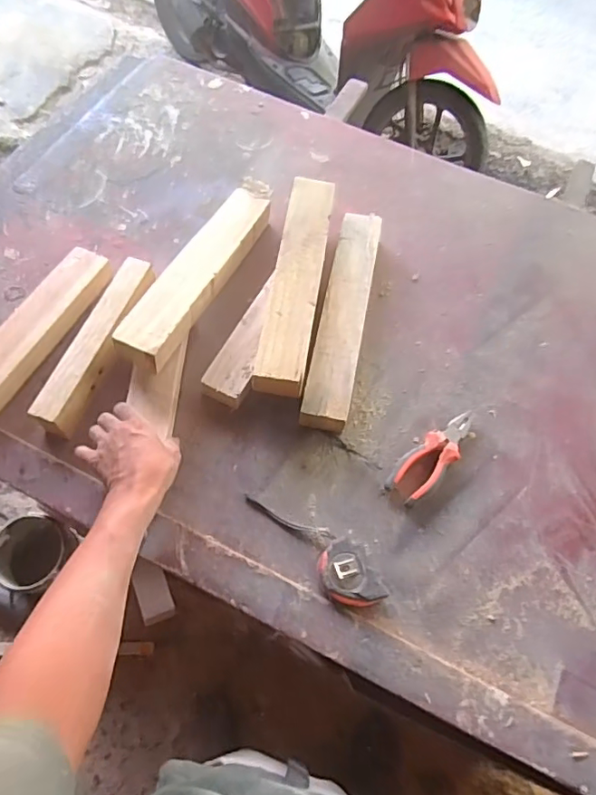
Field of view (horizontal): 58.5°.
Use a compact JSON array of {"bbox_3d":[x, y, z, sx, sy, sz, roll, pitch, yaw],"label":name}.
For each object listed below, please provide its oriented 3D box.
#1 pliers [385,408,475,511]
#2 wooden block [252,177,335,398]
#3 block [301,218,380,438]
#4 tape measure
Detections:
[{"bbox_3d":[0.181,0.077,0.708,0.053,0.019,0.155,41,68,17],"label":"pliers"},{"bbox_3d":[0.001,-0.169,0.766,0.072,0.042,0.378,10,62,-2],"label":"wooden block"},{"bbox_3d":[0.067,-0.123,0.792,0.064,0.047,0.368,11,62,3],"label":"block"},{"bbox_3d":[0.059,0.212,0.622,0.061,0.041,0.083,-30,68,-17],"label":"tape measure"}]

